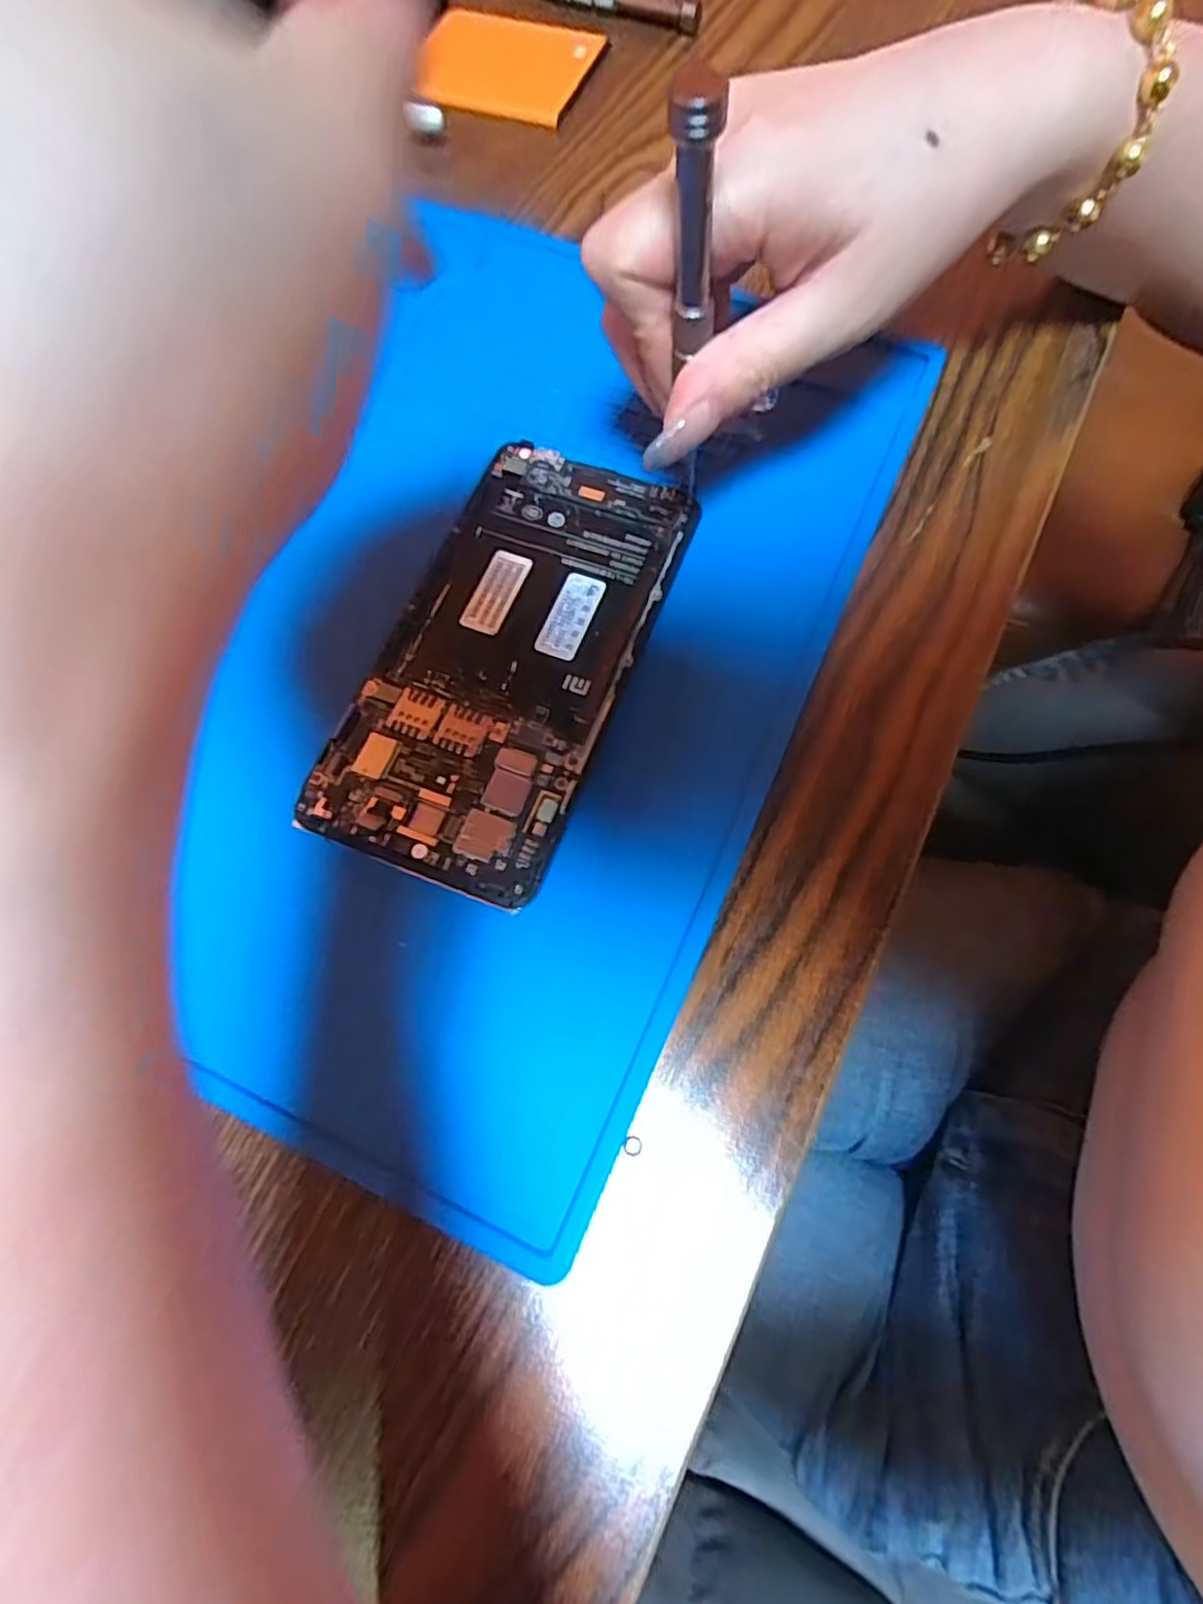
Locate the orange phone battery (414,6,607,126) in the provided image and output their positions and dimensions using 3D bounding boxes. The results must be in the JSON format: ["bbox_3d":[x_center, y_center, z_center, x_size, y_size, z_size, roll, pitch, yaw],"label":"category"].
[{"bbox_3d":[-0.041,-0.340,0.329,0.073,0.008,0.071,16,71,7],"label":"orange phone battery"}]

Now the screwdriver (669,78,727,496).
[{"bbox_3d":[0.023,-0.118,0.185,0.008,0.112,0.008,13,76,10],"label":"screwdriver"}]

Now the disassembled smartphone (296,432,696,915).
[{"bbox_3d":[-0.027,-0.047,0.218,0.073,0.004,0.146,20,71,8],"label":"disassembled smartphone"}]

